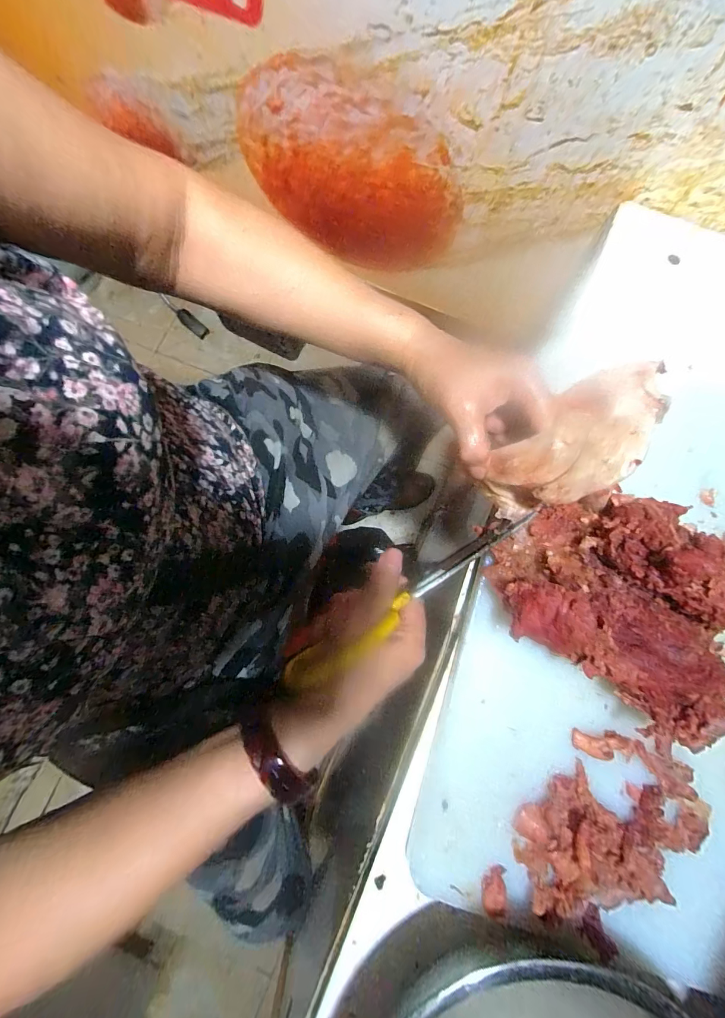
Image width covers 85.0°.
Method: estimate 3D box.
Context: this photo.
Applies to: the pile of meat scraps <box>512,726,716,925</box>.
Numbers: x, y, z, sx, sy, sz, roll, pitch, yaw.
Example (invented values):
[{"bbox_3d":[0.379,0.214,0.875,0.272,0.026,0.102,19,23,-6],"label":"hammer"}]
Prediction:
[{"bbox_3d":[0.190,0.245,0.293,0.112,0.027,0.144,38,81,7],"label":"pile of meat scraps"}]

